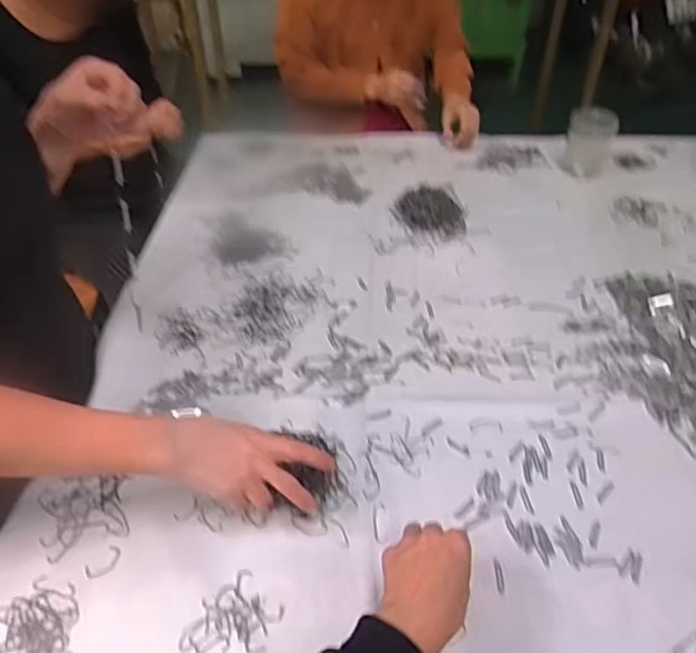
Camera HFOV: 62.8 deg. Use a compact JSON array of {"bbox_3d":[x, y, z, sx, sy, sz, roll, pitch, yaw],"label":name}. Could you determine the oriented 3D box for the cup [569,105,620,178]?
[{"bbox_3d":[0.497,-0.387,1.172,0.090,0.131,0.097,15,44,16],"label":"cup"}]

